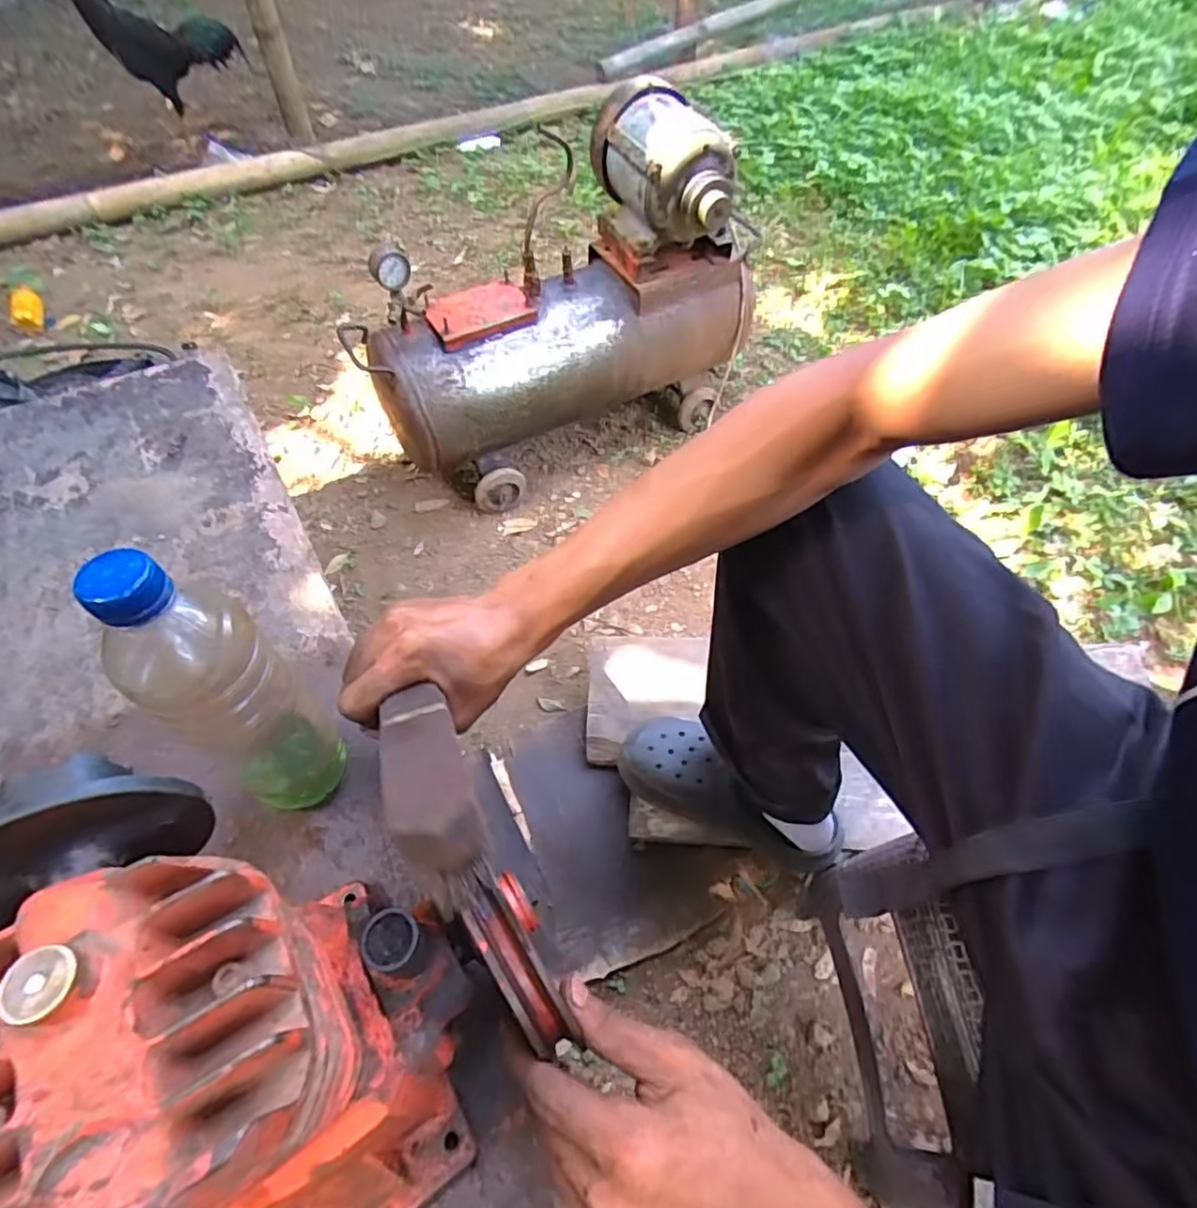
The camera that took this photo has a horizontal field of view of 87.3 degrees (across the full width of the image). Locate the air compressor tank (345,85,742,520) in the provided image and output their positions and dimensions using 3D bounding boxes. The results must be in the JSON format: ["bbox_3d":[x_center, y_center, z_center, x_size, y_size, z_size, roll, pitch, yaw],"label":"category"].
[{"bbox_3d":[-0.036,-0.474,1.039,0.661,0.501,0.232,-33,60,-22],"label":"air compressor tank"}]

